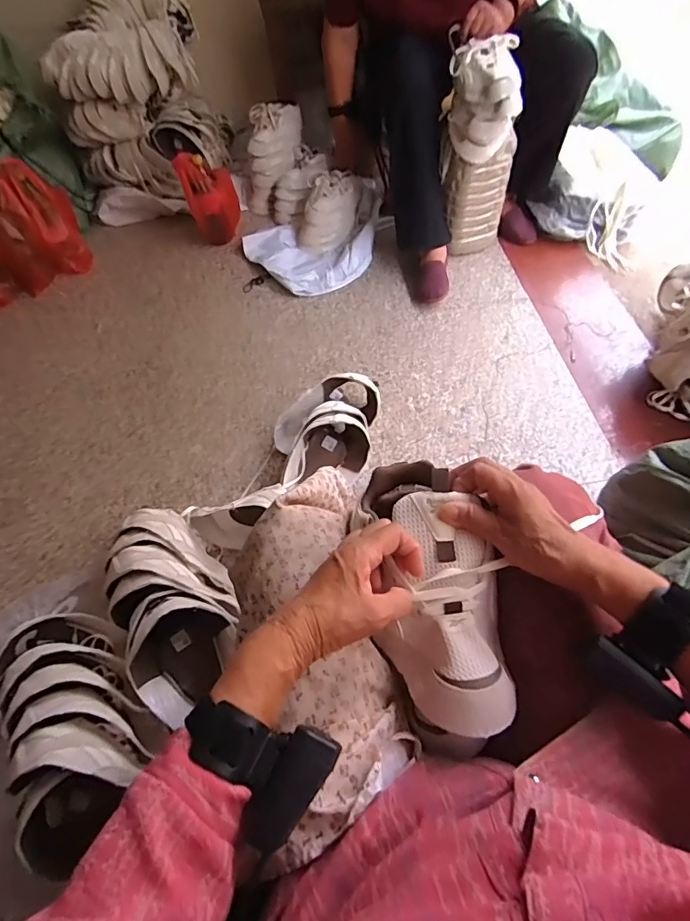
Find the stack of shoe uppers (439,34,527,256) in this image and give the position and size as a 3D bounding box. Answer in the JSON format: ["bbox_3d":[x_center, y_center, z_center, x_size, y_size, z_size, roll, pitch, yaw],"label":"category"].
[{"bbox_3d":[0.327,-0.754,1.240,0.193,0.449,0.139,14,59,12],"label":"stack of shoe uppers"}]

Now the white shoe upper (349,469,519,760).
[{"bbox_3d":[0.081,0.111,0.428,0.105,0.056,0.240,-10,69,-3],"label":"white shoe upper"}]

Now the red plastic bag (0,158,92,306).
[{"bbox_3d":[-0.956,-0.635,1.372,0.398,0.253,0.204,-33,61,-17],"label":"red plastic bag"}]

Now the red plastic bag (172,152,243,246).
[{"bbox_3d":[-0.383,-0.764,1.423,0.161,0.224,0.091,-17,58,-8],"label":"red plastic bag"}]

